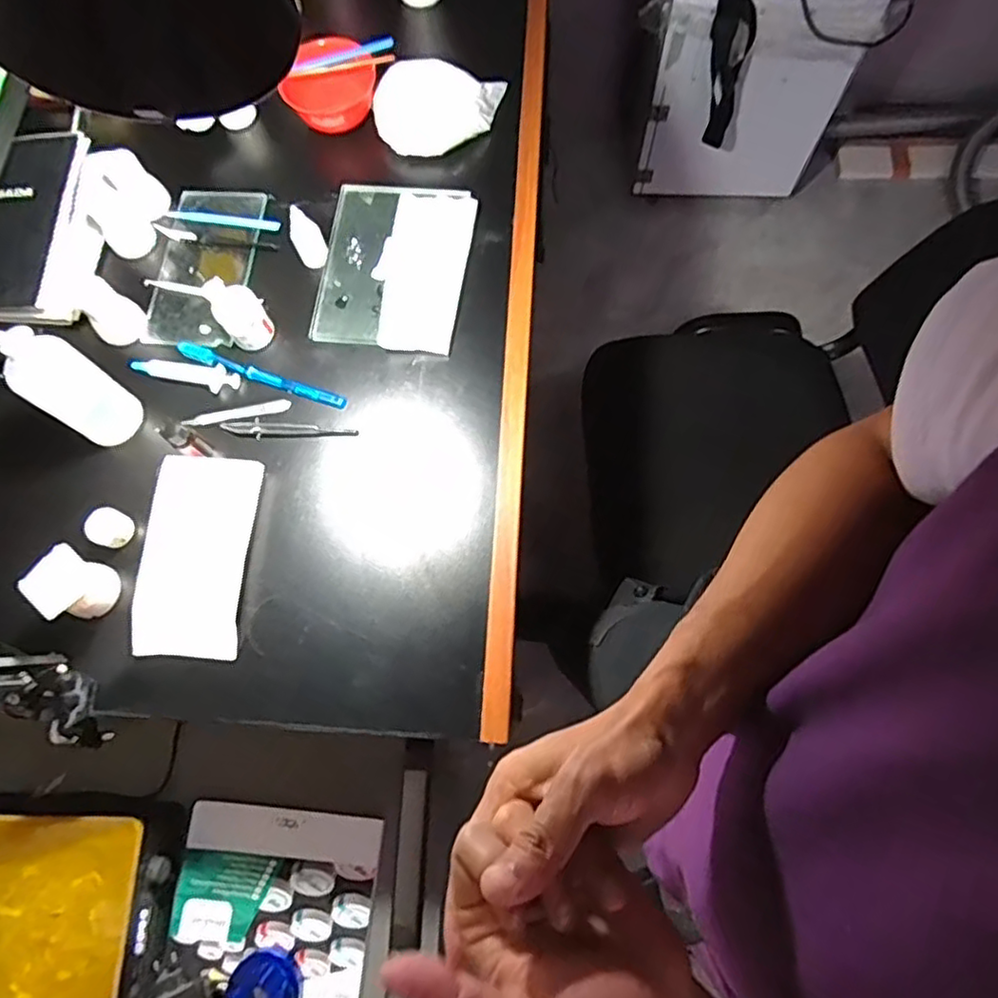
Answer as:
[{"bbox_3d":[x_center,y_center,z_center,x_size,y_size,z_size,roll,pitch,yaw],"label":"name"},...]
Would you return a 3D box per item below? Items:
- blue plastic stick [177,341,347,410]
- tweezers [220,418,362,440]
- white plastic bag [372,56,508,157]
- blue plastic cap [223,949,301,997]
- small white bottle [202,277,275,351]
[{"bbox_3d":[-0.248,-0.130,0.676,0.189,0.013,0.016,19,73,8],"label":"blue plastic stick"},{"bbox_3d":[-0.215,-0.070,0.661,0.137,0.004,0.018,2,72,2],"label":"tweezers"},{"bbox_3d":[-0.070,-0.458,0.760,0.153,0.045,0.097,-3,72,1],"label":"white plastic bag"},{"bbox_3d":[-0.241,0.498,0.652,0.071,0.036,0.068,-1,72,2],"label":"blue plastic cap"},{"bbox_3d":[-0.265,-0.190,0.665,0.048,0.067,0.045,-1,72,2],"label":"small white bottle"}]

